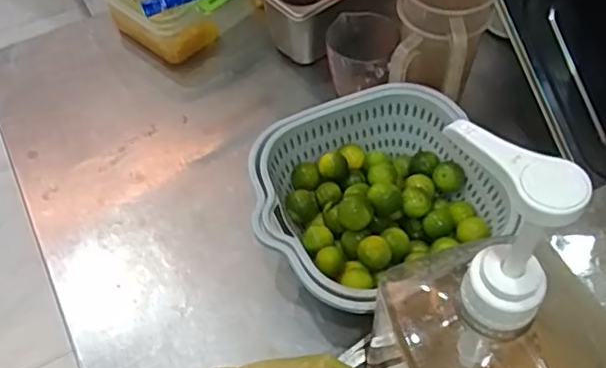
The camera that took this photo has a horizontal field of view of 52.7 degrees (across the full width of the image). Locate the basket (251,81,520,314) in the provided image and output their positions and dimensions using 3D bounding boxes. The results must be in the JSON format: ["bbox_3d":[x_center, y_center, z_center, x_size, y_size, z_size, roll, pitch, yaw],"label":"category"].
[{"bbox_3d":[0.064,0.012,0.565,0.225,0.082,0.180,-27,58,-16],"label":"basket"}]

